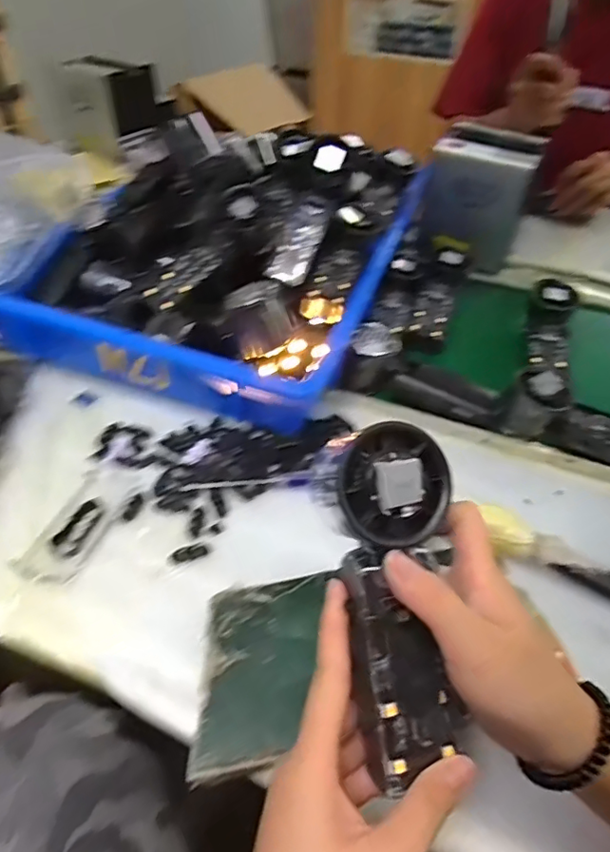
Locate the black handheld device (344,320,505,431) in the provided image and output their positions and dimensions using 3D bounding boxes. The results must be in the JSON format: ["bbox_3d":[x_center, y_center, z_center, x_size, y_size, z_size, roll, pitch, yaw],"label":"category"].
[{"bbox_3d":[0.115,-0.042,0.551,0.153,0.054,0.058,23,46,21],"label":"black handheld device"}]

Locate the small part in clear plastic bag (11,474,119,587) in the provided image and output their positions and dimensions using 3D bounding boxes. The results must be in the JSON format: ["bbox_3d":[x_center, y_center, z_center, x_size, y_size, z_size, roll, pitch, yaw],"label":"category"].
[{"bbox_3d":[-0.176,0.076,0.427,0.043,0.014,0.099,12,43,10],"label":"small part in clear plastic bag"}]

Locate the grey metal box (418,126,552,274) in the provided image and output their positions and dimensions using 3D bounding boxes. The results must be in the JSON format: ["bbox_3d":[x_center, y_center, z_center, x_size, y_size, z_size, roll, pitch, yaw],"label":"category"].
[{"bbox_3d":[0.232,-0.306,0.744,0.127,0.144,0.088,22,46,20],"label":"grey metal box"}]

